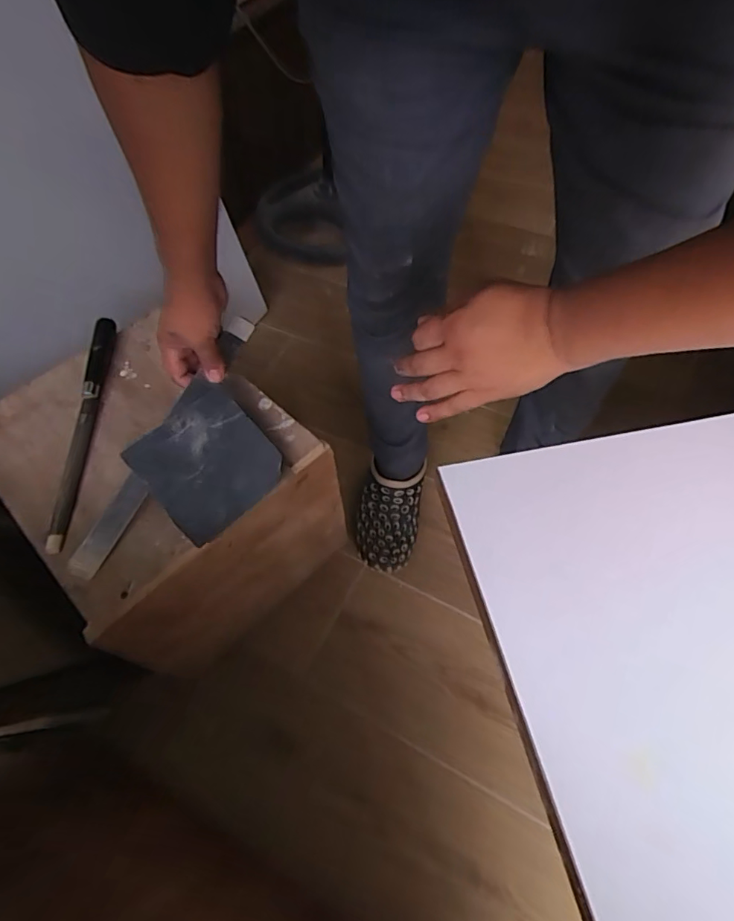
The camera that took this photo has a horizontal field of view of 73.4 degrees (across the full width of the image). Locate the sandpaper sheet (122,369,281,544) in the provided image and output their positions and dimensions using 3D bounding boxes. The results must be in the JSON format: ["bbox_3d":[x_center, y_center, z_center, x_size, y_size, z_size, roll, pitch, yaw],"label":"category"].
[{"bbox_3d":[-0.182,-0.004,0.553,0.134,0.009,0.150,-41,88,-23],"label":"sandpaper sheet"}]

